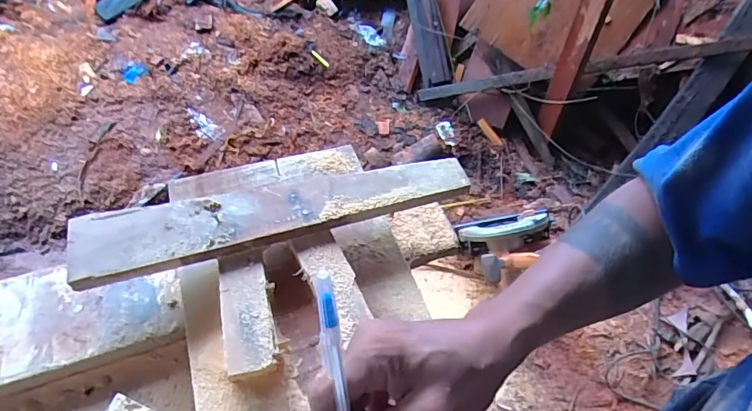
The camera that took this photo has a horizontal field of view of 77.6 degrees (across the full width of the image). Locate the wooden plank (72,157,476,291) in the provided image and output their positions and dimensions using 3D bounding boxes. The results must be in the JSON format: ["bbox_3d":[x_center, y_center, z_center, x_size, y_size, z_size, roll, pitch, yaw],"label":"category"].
[{"bbox_3d":[-0.093,0.005,0.477,0.389,0.015,0.073,-12,52,-12],"label":"wooden plank"}]

